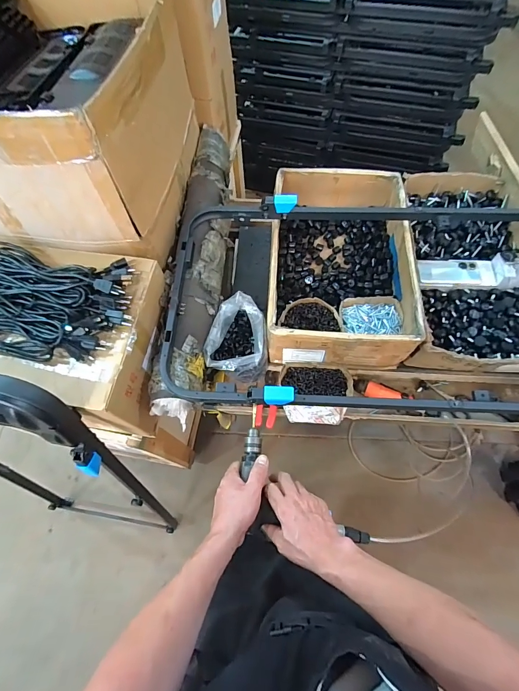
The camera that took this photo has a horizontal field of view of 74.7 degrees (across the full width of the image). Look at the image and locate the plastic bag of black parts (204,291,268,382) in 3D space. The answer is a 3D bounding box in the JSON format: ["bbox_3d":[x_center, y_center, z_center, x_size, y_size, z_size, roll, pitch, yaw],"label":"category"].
[{"bbox_3d":[-0.048,-0.011,0.852,0.135,0.149,0.176,4,66,4],"label":"plastic bag of black parts"}]

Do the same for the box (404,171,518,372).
[{"bbox_3d":[0.573,-0.224,0.916,0.340,0.110,0.618,6,68,3],"label":"box"}]

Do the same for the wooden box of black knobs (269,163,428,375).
[{"bbox_3d":[0.210,-0.219,0.919,0.345,0.174,0.535,2,66,3],"label":"wooden box of black knobs"}]

